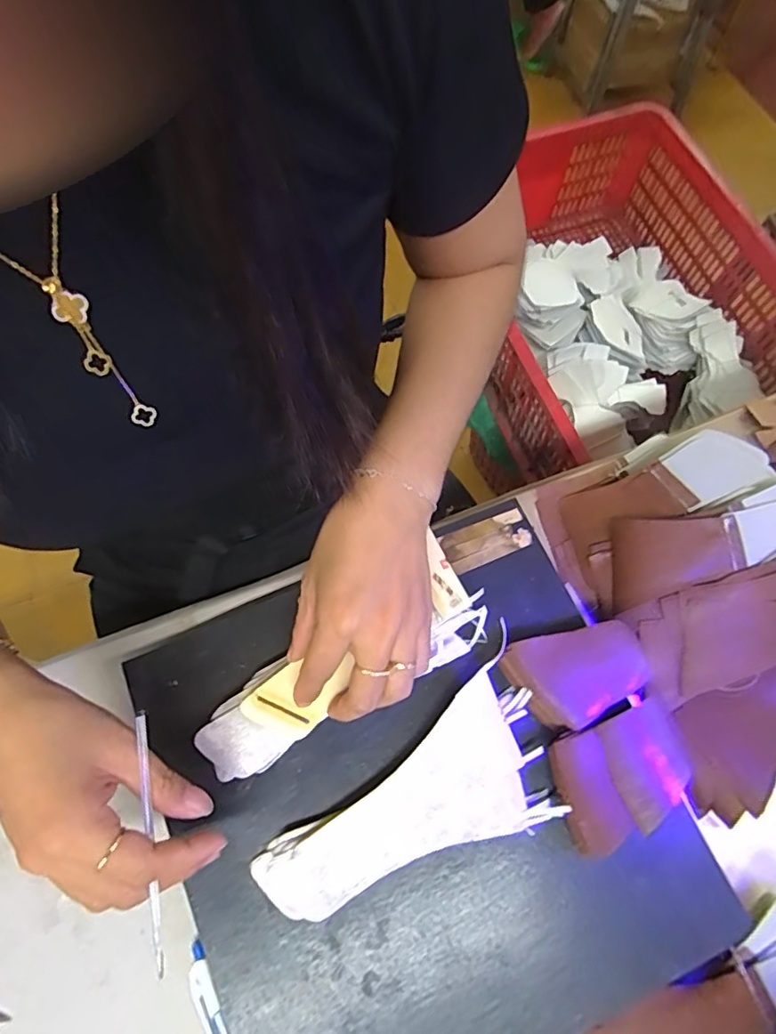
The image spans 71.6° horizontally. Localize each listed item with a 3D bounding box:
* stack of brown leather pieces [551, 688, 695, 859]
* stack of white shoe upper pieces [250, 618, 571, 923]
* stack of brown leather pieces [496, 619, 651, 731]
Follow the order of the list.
[{"bbox_3d":[0.146,0.158,0.336,0.087,0.032,0.062,-19,71,-7],"label":"stack of brown leather pieces"},{"bbox_3d":[0.010,0.172,0.335,0.192,0.019,0.095,-23,72,-9],"label":"stack of white shoe upper pieces"},{"bbox_3d":[0.127,0.104,0.356,0.092,0.025,0.057,-12,70,-5],"label":"stack of brown leather pieces"}]

